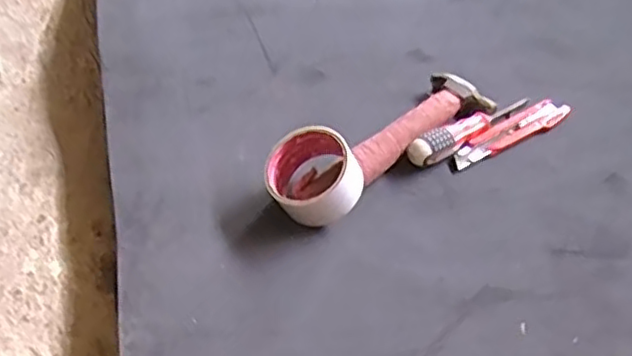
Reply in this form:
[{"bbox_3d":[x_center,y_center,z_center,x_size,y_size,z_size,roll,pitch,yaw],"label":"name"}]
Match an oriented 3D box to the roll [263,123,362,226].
[{"bbox_3d":[-0.003,-0.002,0.633,0.096,0.055,0.078,-1,49,0],"label":"roll"}]

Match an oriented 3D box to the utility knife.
[{"bbox_3d":[0.208,-0.050,0.687,0.147,0.008,0.031,-25,52,-23],"label":"utility knife"}]

